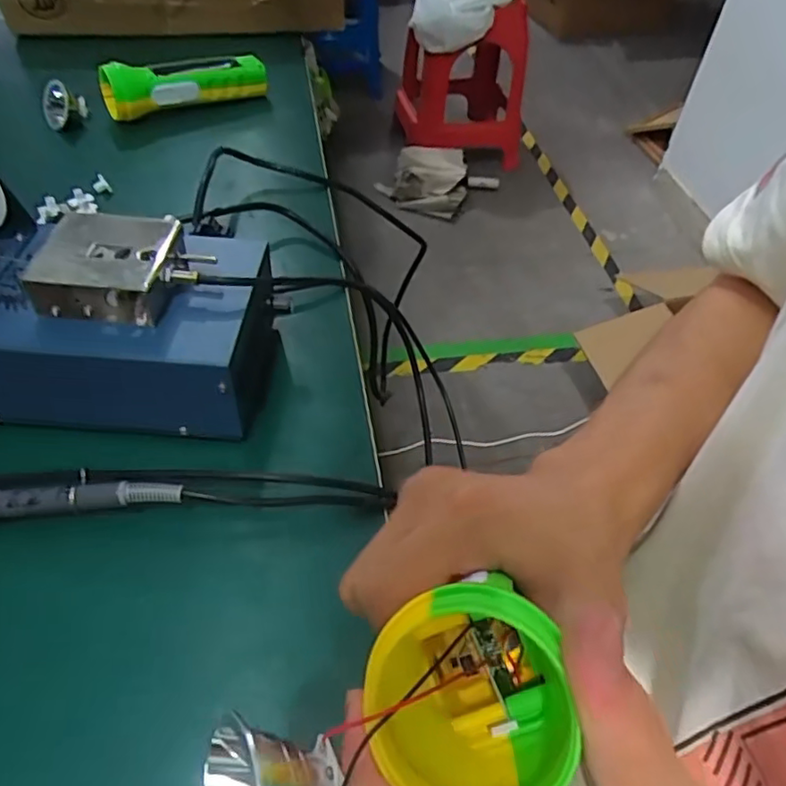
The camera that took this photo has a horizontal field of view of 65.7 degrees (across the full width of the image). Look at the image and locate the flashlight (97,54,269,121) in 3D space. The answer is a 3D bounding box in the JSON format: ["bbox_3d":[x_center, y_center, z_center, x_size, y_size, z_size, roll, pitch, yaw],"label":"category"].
[{"bbox_3d":[-0.213,-0.319,0.629,0.166,0.058,0.050,-27,55,-24],"label":"flashlight"}]

